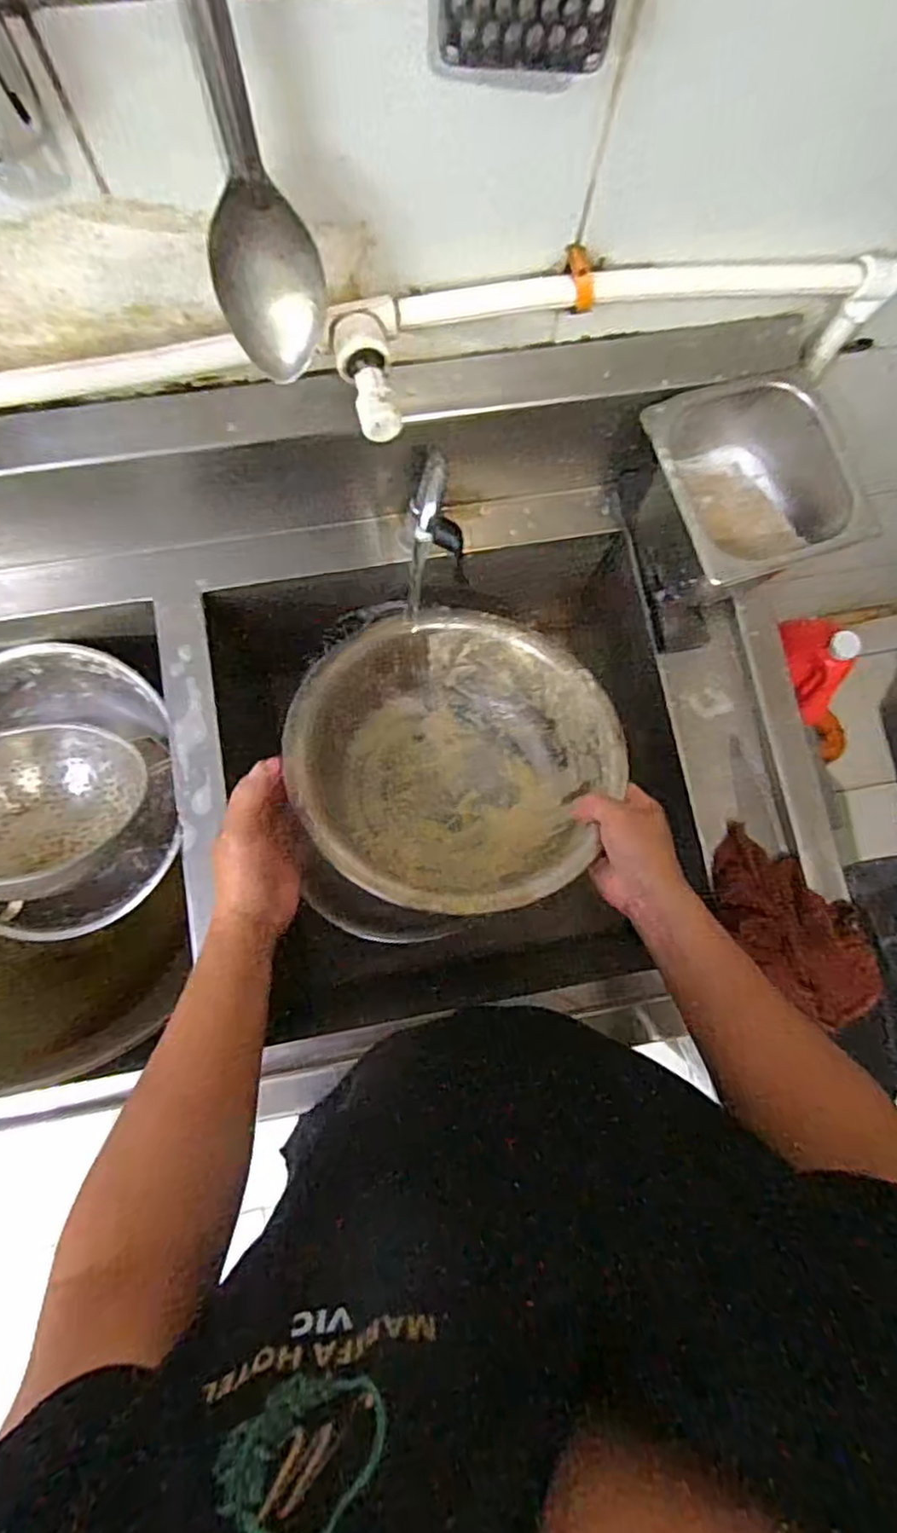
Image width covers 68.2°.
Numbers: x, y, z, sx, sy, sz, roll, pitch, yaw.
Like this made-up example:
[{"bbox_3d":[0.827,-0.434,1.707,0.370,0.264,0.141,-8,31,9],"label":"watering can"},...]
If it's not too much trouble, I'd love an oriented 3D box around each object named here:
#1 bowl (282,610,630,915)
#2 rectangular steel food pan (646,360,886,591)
[{"bbox_3d":[0.007,0.003,0.660,0.313,0.120,0.313,3,62,-6],"label":"bowl"},{"bbox_3d":[0.270,-0.251,0.605,0.164,0.090,0.181,-16,81,-5],"label":"rectangular steel food pan"}]

